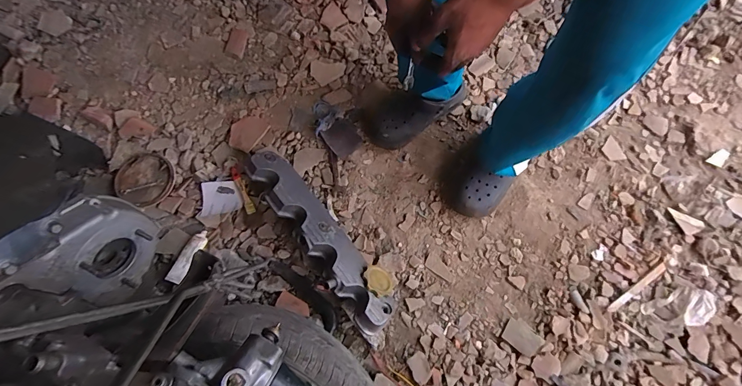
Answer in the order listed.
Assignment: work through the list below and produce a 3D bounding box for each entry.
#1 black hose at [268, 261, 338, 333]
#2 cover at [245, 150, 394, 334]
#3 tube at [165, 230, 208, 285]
[{"bbox_3d":[-0.147,0.224,0.806,0.202,0.031,0.044,43,78,12],"label":"black hose"},{"bbox_3d":[-0.120,0.088,0.806,0.097,0.097,0.491,-37,76,-10],"label":"cover"},{"bbox_3d":[-0.422,0.147,0.821,0.035,0.032,0.128,27,75,9],"label":"tube"}]

